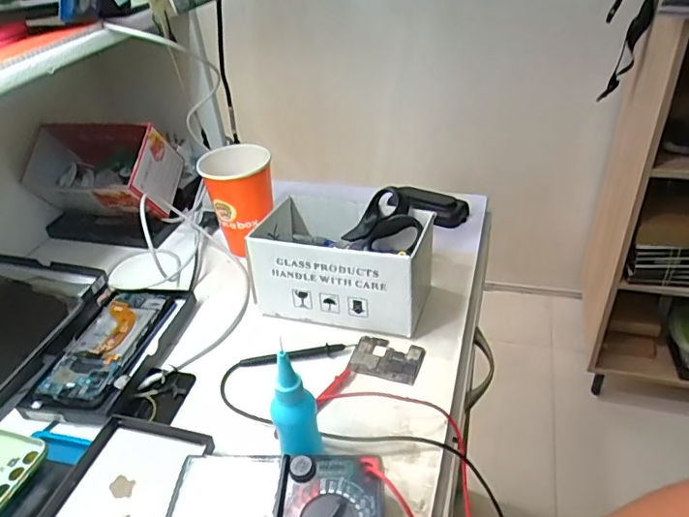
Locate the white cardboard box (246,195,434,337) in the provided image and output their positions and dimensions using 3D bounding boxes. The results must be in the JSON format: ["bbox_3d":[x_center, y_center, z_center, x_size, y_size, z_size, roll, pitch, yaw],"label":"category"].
[{"bbox_3d":[0.000,0.000,0.587,0.172,0.094,0.108,9,38,18],"label":"white cardboard box"}]

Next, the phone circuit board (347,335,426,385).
[{"bbox_3d":[0.041,0.097,0.530,0.066,0.010,0.048,9,38,19],"label":"phone circuit board"}]

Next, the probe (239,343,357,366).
[{"bbox_3d":[-0.047,0.096,0.541,0.115,0.011,0.011,-7,36,-4],"label":"probe"}]

